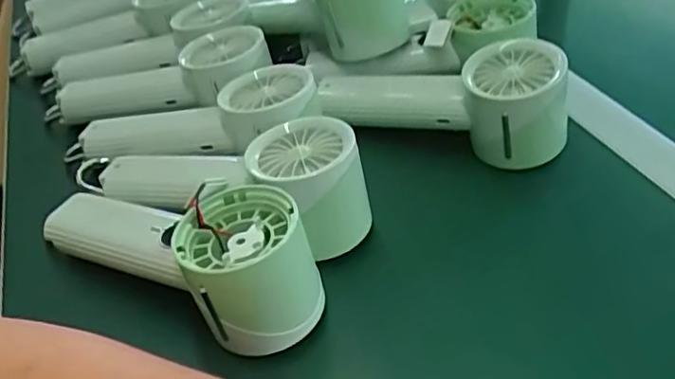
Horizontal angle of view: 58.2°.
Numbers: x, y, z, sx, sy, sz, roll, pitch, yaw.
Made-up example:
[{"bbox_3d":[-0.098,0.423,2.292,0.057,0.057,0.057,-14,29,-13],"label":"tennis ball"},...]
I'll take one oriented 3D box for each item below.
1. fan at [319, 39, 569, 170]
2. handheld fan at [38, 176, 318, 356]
[{"bbox_3d":[0.070,-0.056,0.414,0.165,0.074,0.066,10,39,37],"label":"fan"},{"bbox_3d":[-0.095,0.031,0.340,0.196,0.067,0.061,11,40,34],"label":"handheld fan"}]

